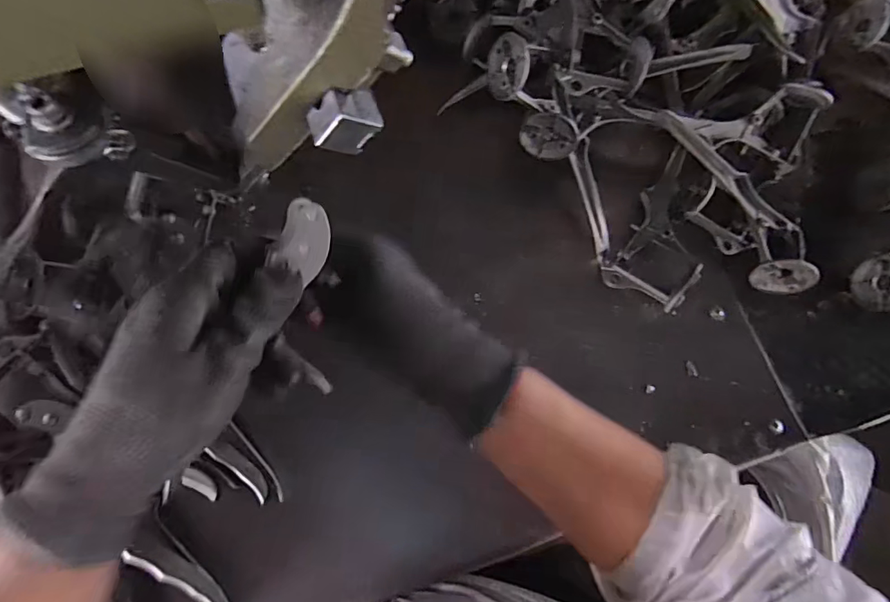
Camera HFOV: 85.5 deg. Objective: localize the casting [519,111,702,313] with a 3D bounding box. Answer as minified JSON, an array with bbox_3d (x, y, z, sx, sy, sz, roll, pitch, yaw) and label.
[{"bbox_3d":[0.127,-0.073,0.381,0.057,0.053,0.182,-33,92,-7],"label":"casting"}]

